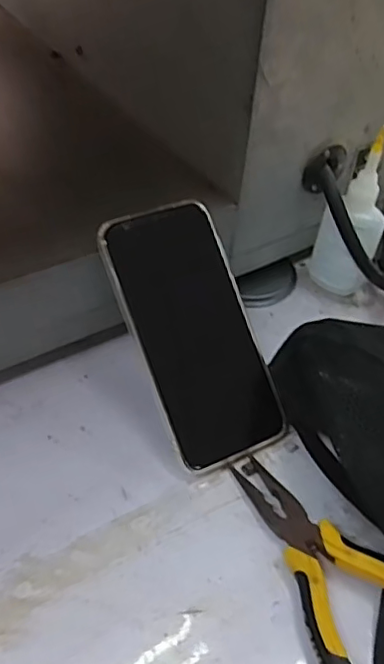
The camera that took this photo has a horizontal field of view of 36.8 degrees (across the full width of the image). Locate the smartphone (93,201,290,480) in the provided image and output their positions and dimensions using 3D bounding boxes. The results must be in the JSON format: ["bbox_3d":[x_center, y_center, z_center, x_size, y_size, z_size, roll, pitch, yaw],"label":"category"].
[{"bbox_3d":[0.002,0.001,0.364,0.076,0.009,0.163,-21,89,-23],"label":"smartphone"}]

